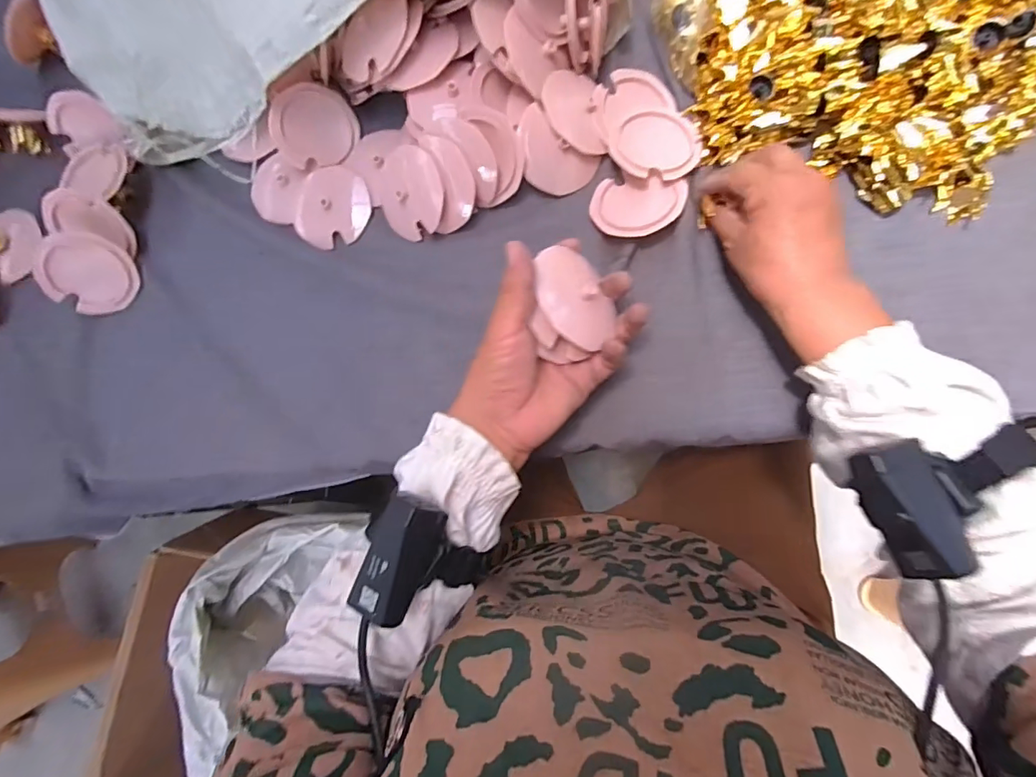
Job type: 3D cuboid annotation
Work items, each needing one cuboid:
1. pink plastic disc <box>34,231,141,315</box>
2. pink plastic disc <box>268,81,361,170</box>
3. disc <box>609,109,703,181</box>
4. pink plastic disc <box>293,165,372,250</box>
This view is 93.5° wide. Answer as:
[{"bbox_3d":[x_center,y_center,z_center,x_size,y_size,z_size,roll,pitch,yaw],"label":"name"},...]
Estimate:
[{"bbox_3d":[-0.411,-0.110,0.466,0.075,0.015,0.073,-1,101,-8],"label":"pink plastic disc"},{"bbox_3d":[-0.190,-0.246,0.455,0.076,0.004,0.069,-15,107,-19],"label":"pink plastic disc"},{"bbox_3d":[0.115,-0.204,0.406,0.075,0.004,0.068,-2,74,-3],"label":"disc"},{"bbox_3d":[-0.175,-0.170,0.454,0.072,0.014,0.075,-1,81,8],"label":"pink plastic disc"}]

